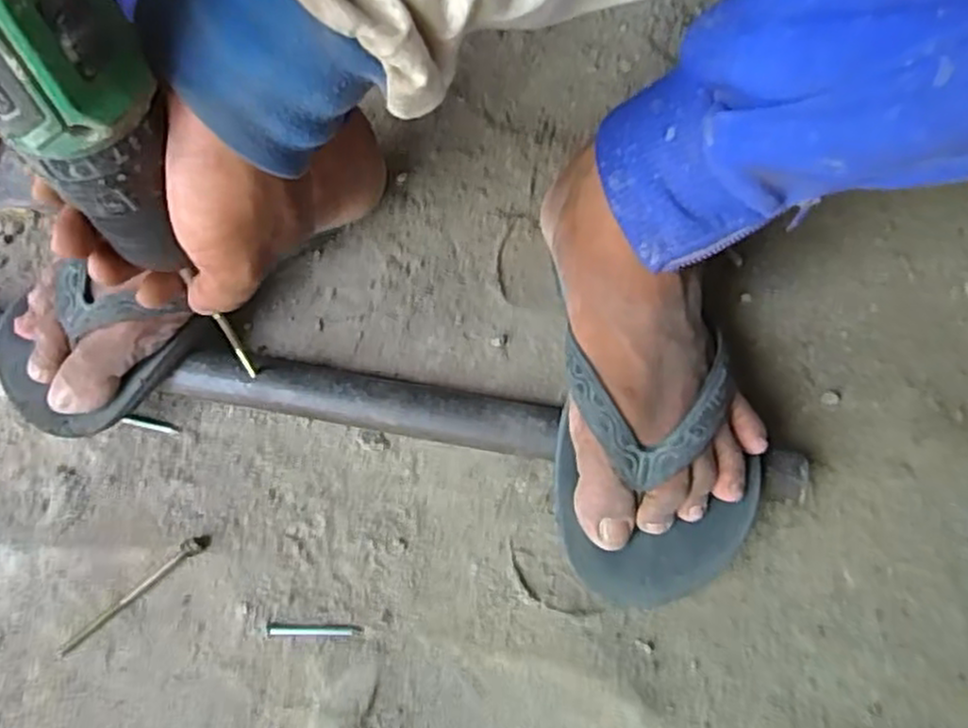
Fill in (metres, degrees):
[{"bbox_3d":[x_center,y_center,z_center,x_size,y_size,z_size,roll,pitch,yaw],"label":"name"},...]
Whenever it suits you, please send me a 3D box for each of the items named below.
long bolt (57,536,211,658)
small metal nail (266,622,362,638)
[{"bbox_3d":[-0.195,0.128,0.415,0.097,0.010,0.009,-37,75,-10],"label":"long bolt"},{"bbox_3d":[-0.094,0.145,0.408,0.051,0.004,0.007,-1,72,1],"label":"small metal nail"}]

